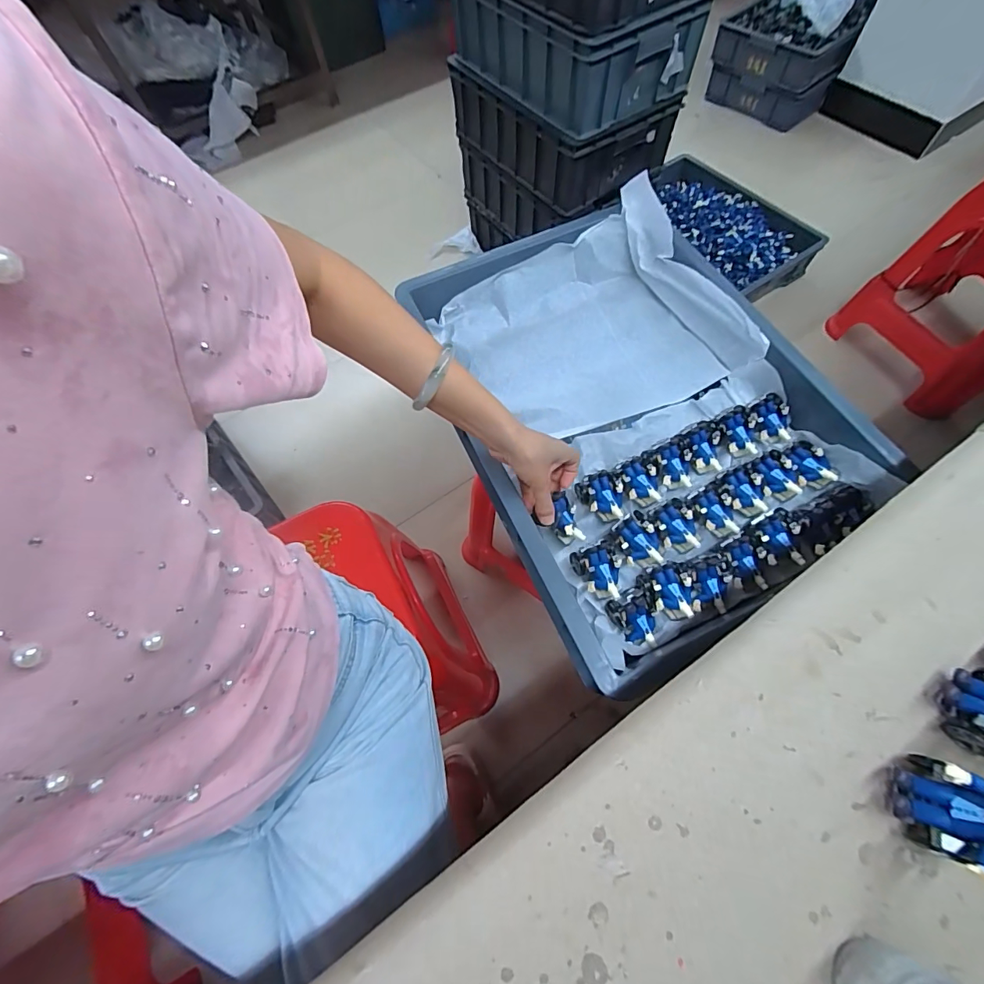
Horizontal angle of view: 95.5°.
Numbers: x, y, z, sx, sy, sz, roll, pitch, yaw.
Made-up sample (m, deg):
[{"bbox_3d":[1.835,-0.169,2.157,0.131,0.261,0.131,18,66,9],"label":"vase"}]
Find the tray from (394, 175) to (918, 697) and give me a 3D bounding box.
[{"bbox_3d":[0.167,-0.121,0.579,0.413,0.077,0.577,-24,65,-8],"label":"tray"}]

